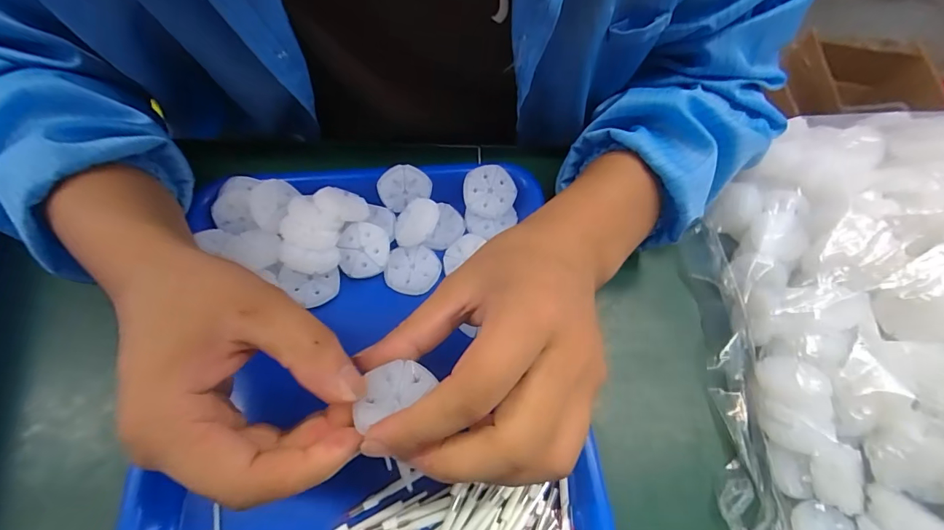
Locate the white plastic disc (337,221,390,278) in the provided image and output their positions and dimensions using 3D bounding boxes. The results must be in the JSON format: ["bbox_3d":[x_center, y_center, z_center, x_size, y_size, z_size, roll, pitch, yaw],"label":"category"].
[{"bbox_3d":[-0.075,-0.010,0.307,0.034,0.006,0.038,-5,86,2],"label":"white plastic disc"}]

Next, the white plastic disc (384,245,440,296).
[{"bbox_3d":[-0.041,0.003,0.311,0.036,0.005,0.036,1,64,-2],"label":"white plastic disc"}]

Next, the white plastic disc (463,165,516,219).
[{"bbox_3d":[0.013,-0.054,0.327,0.037,0.005,0.037,5,93,-5],"label":"white plastic disc"}]

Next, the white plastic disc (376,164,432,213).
[{"bbox_3d":[-0.050,-0.056,0.322,0.036,0.030,0.005,-29,33,13],"label":"white plastic disc"}]

